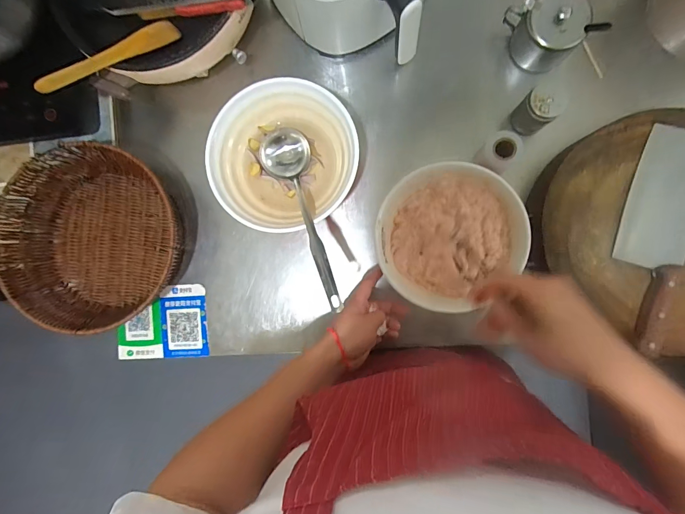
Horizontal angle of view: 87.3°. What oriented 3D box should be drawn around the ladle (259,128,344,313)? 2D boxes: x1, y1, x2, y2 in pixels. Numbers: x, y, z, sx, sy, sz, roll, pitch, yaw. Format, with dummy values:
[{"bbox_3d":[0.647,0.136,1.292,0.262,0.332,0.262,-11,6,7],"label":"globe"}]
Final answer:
[{"bbox_3d":[-0.053,-0.055,0.496,0.076,0.049,0.289,-20,66,5],"label":"ladle"}]

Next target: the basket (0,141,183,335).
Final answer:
[{"bbox_3d":[-0.396,-0.020,0.576,0.280,0.100,0.267,0,89,6],"label":"basket"}]

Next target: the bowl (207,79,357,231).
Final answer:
[{"bbox_3d":[-0.085,-0.143,0.538,0.203,0.098,0.202,0,89,6],"label":"bowl"}]

